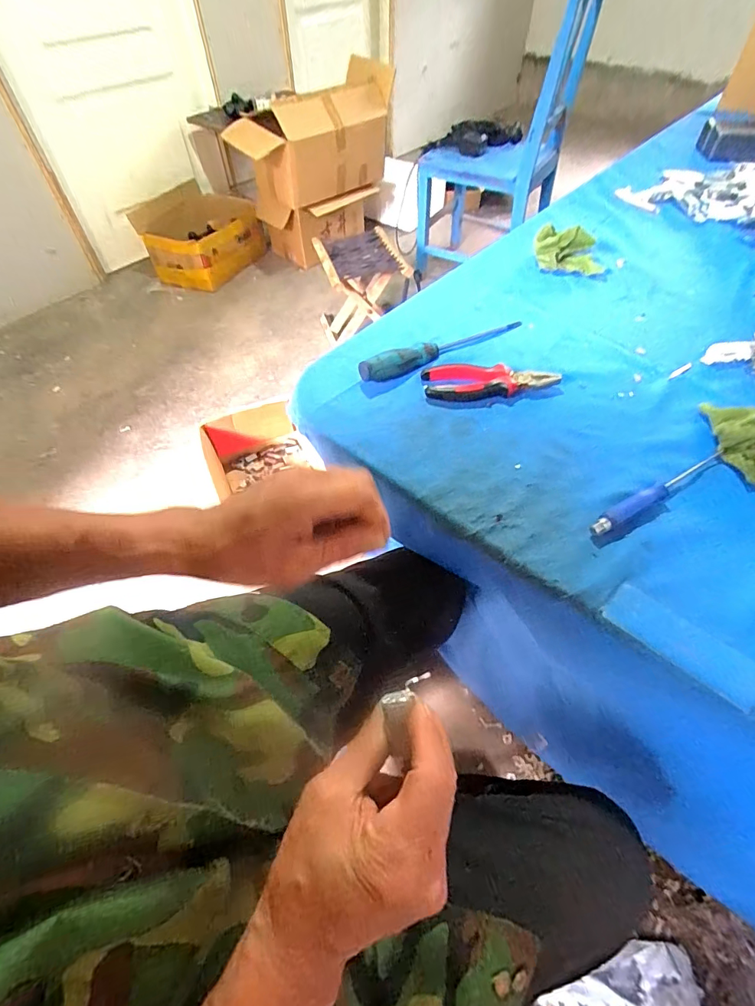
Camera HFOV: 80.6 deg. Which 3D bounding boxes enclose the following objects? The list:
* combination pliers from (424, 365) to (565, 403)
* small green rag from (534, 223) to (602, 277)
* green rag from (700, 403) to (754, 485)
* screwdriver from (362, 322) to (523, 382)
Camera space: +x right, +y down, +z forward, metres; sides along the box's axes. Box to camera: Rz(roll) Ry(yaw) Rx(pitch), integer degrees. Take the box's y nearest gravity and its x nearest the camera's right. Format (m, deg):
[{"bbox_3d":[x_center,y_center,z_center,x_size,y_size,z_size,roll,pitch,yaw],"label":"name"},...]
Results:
[{"bbox_3d":[0.137,-0.146,0.539,0.158,0.021,0.053,-1,53,2],"label":"combination pliers"},{"bbox_3d":[0.303,-0.398,0.702,0.107,0.050,0.057,6,54,7],"label":"small green rag"},{"bbox_3d":[0.384,-0.070,0.460,0.085,0.042,0.107,24,58,19],"label":"green rag"},{"bbox_3d":[0.090,-0.203,0.577,0.241,0.031,0.029,-24,56,-15],"label":"screwdriver"}]

